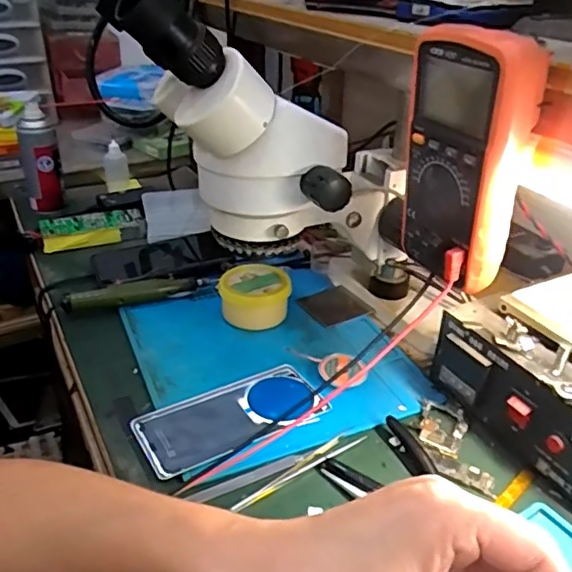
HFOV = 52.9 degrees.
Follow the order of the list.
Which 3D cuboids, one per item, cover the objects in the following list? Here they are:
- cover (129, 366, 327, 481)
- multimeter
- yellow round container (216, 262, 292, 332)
[{"bbox_3d":[-0.047,0.113,0.502,0.160,0.009,0.073,-16,35,-27],"label":"cover"},{"bbox_3d":[0.127,-0.088,0.420,0.050,0.173,0.094,-11,33,-20],"label":"multimeter"},{"bbox_3d":[-0.036,0.013,0.635,0.071,0.050,0.068,1,31,0],"label":"yellow round container"}]

